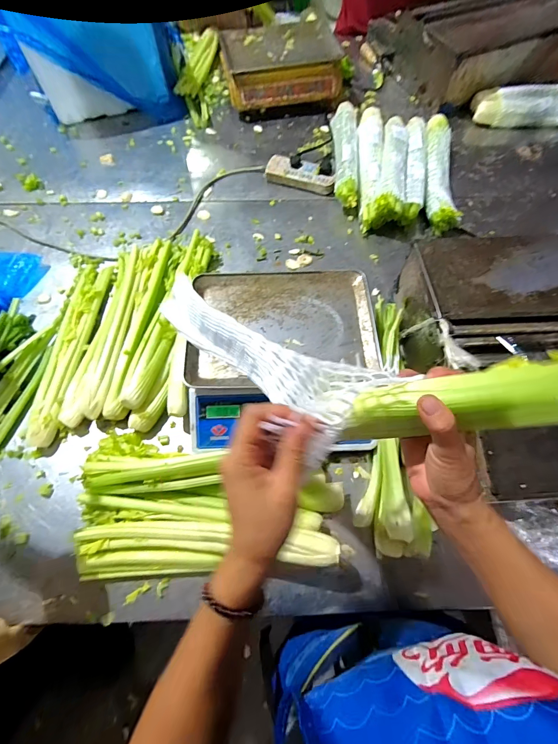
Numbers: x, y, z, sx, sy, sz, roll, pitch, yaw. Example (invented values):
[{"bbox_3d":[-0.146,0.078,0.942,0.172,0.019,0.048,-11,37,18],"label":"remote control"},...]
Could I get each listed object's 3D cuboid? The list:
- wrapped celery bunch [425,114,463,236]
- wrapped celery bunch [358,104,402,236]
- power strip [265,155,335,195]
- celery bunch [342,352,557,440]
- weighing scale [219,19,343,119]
[{"bbox_3d":[0.414,-0.522,0.892,0.075,0.060,0.397,7,65,2],"label":"wrapped celery bunch"},{"bbox_3d":[0.241,-0.539,0.888,0.082,0.083,0.407,0,65,-1],"label":"wrapped celery bunch"},{"bbox_3d":[0.057,-0.521,0.905,0.187,0.040,0.075,19,66,8],"label":"power strip"},{"bbox_3d":[0.229,0.015,0.271,0.338,0.051,0.061,-10,64,19],"label":"celery bunch"},{"bbox_3d":[0.000,-0.958,1.061,0.345,0.108,0.322,-11,66,-6],"label":"weighing scale"}]

